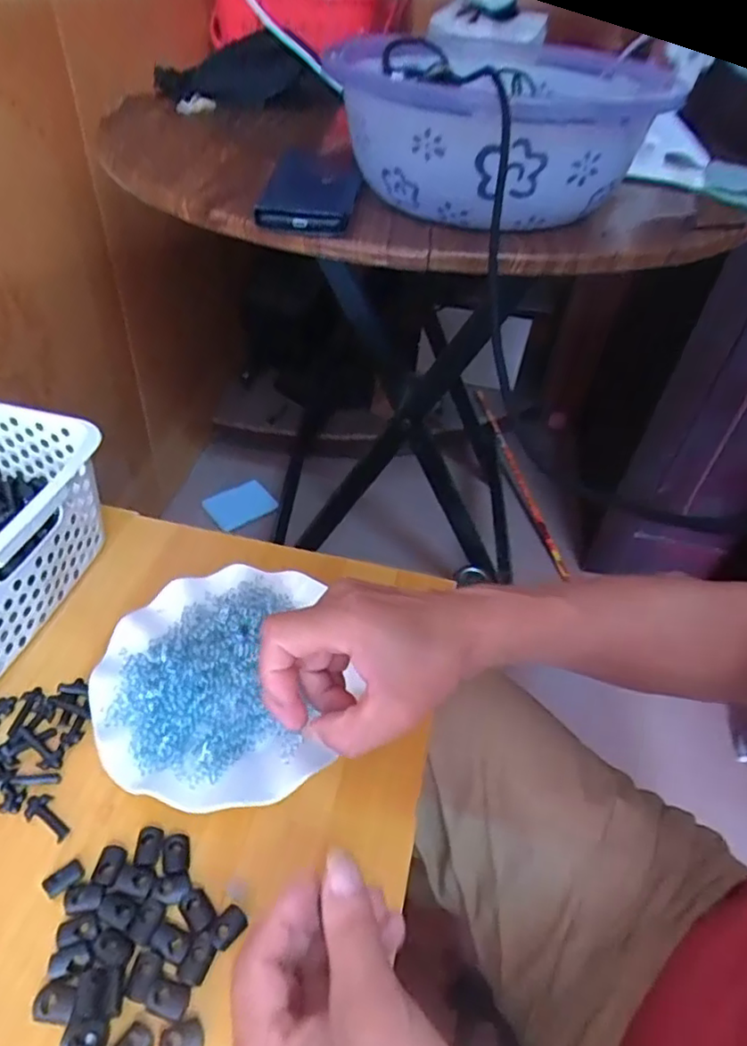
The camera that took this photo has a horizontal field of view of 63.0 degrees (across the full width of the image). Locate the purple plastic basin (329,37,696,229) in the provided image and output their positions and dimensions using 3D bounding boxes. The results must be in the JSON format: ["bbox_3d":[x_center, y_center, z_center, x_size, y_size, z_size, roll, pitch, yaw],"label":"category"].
[{"bbox_3d":[0.083,-0.329,0.520,0.220,0.098,0.238,3,44,-3],"label":"purple plastic basin"}]

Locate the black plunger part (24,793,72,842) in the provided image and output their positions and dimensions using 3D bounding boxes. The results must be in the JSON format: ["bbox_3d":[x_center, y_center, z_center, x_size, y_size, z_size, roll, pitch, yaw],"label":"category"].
[{"bbox_3d":[-0.196,0.176,0.364,0.034,0.004,0.016,31,49,24],"label":"black plunger part"}]

